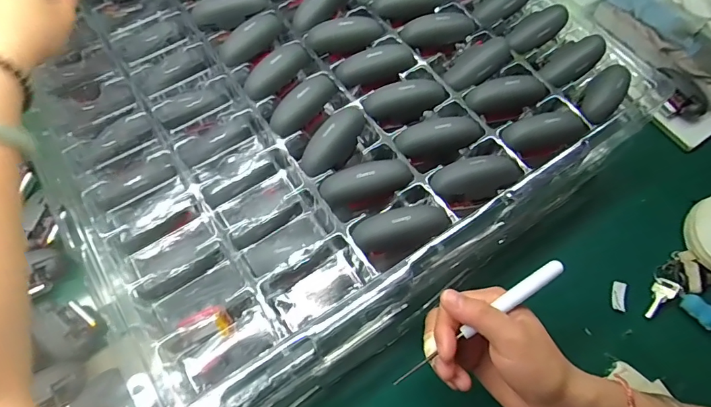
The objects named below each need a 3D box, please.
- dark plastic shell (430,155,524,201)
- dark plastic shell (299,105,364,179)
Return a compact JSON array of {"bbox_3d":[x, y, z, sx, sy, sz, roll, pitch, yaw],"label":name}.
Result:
[{"bbox_3d":[0.091,-0.020,0.320,0.067,0.021,0.029,-3,66,-2],"label":"dark plastic shell"},{"bbox_3d":[-0.016,-0.050,0.333,0.027,0.019,0.066,34,70,13],"label":"dark plastic shell"}]

